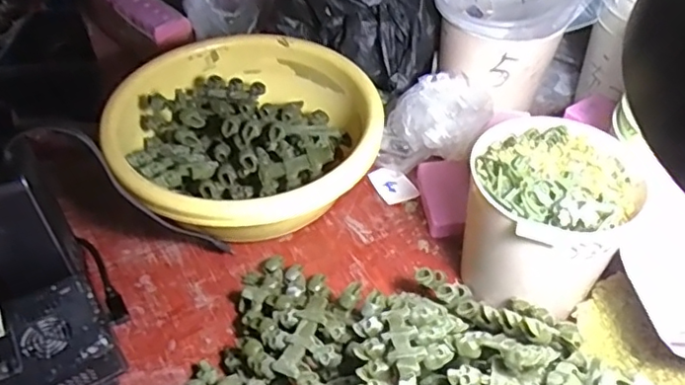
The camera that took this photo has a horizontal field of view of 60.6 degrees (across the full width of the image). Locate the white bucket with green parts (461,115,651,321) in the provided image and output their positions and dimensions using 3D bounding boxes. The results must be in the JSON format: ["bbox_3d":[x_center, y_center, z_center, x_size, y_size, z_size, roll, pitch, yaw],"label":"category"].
[{"bbox_3d":[0.146,0.025,0.435,0.104,0.126,0.114,-1,45,1],"label":"white bucket with green parts"}]

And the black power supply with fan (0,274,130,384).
[{"bbox_3d":[-0.197,0.109,0.401,0.074,0.054,0.068,-24,50,-22],"label":"black power supply with fan"}]

